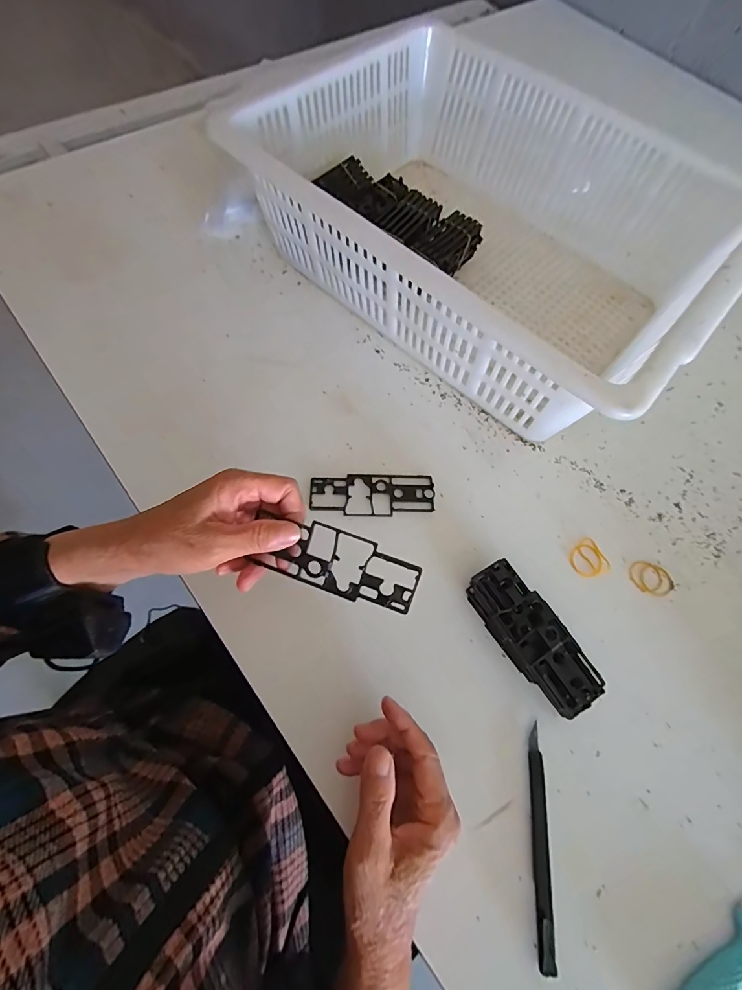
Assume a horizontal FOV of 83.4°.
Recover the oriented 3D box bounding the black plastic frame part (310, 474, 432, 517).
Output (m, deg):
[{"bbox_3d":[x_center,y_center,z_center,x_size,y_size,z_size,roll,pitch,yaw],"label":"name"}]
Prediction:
[{"bbox_3d":[0.002,0.000,0.407,0.120,0.004,0.043,1,68,-4],"label":"black plastic frame part"}]

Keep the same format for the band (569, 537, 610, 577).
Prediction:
[{"bbox_3d":[0.207,0.062,0.396,0.031,0.008,0.034,2,66,-4],"label":"band"}]

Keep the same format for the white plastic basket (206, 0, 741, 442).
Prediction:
[{"bbox_3d":[0.131,-0.304,0.469,0.476,0.132,0.349,42,70,13],"label":"white plastic basket"}]

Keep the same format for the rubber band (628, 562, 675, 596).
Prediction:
[{"bbox_3d":[0.266,0.078,0.392,0.041,0.004,0.030,11,66,0],"label":"rubber band"}]

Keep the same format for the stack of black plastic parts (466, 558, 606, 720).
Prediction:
[{"bbox_3d":[0.133,0.119,0.352,0.047,0.039,0.125,-33,73,-17],"label":"stack of black plastic parts"}]

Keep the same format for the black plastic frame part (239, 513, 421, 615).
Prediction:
[{"bbox_3d":[-0.023,0.045,0.282,0.112,0.005,0.042,17,98,10],"label":"black plastic frame part"}]

